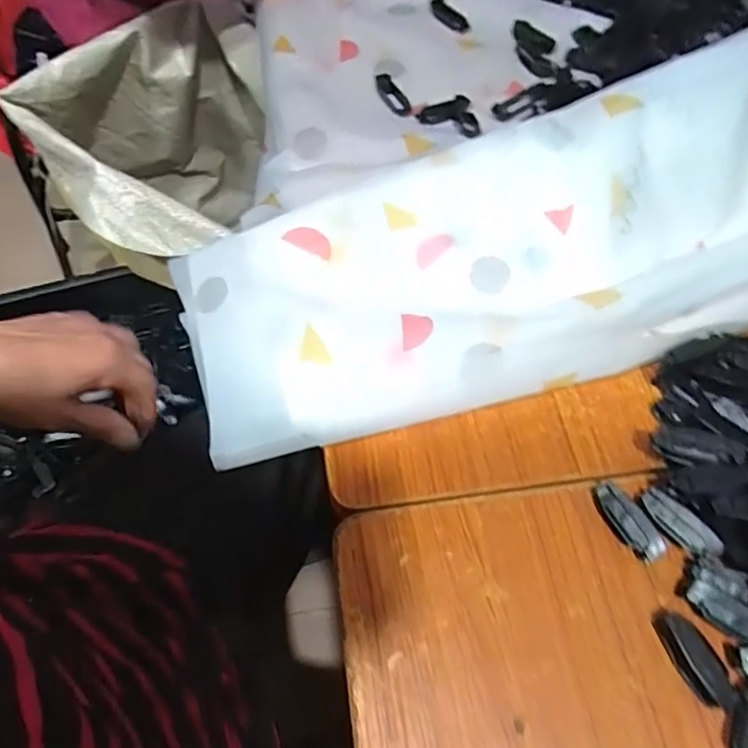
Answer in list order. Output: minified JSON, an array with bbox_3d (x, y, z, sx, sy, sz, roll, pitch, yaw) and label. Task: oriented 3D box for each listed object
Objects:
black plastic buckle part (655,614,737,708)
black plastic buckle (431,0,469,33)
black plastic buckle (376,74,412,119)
[{"bbox_3d":[0.173,0.153,0.309,0.016,0.013,0.048,-18,63,-11],"label":"black plastic buckle part"},{"bbox_3d":[0.081,-0.383,0.616,0.014,0.012,0.060,-28,64,-14],"label":"black plastic buckle"},{"bbox_3d":[0.019,-0.265,0.550,0.024,0.010,0.058,-22,63,-13],"label":"black plastic buckle"}]

